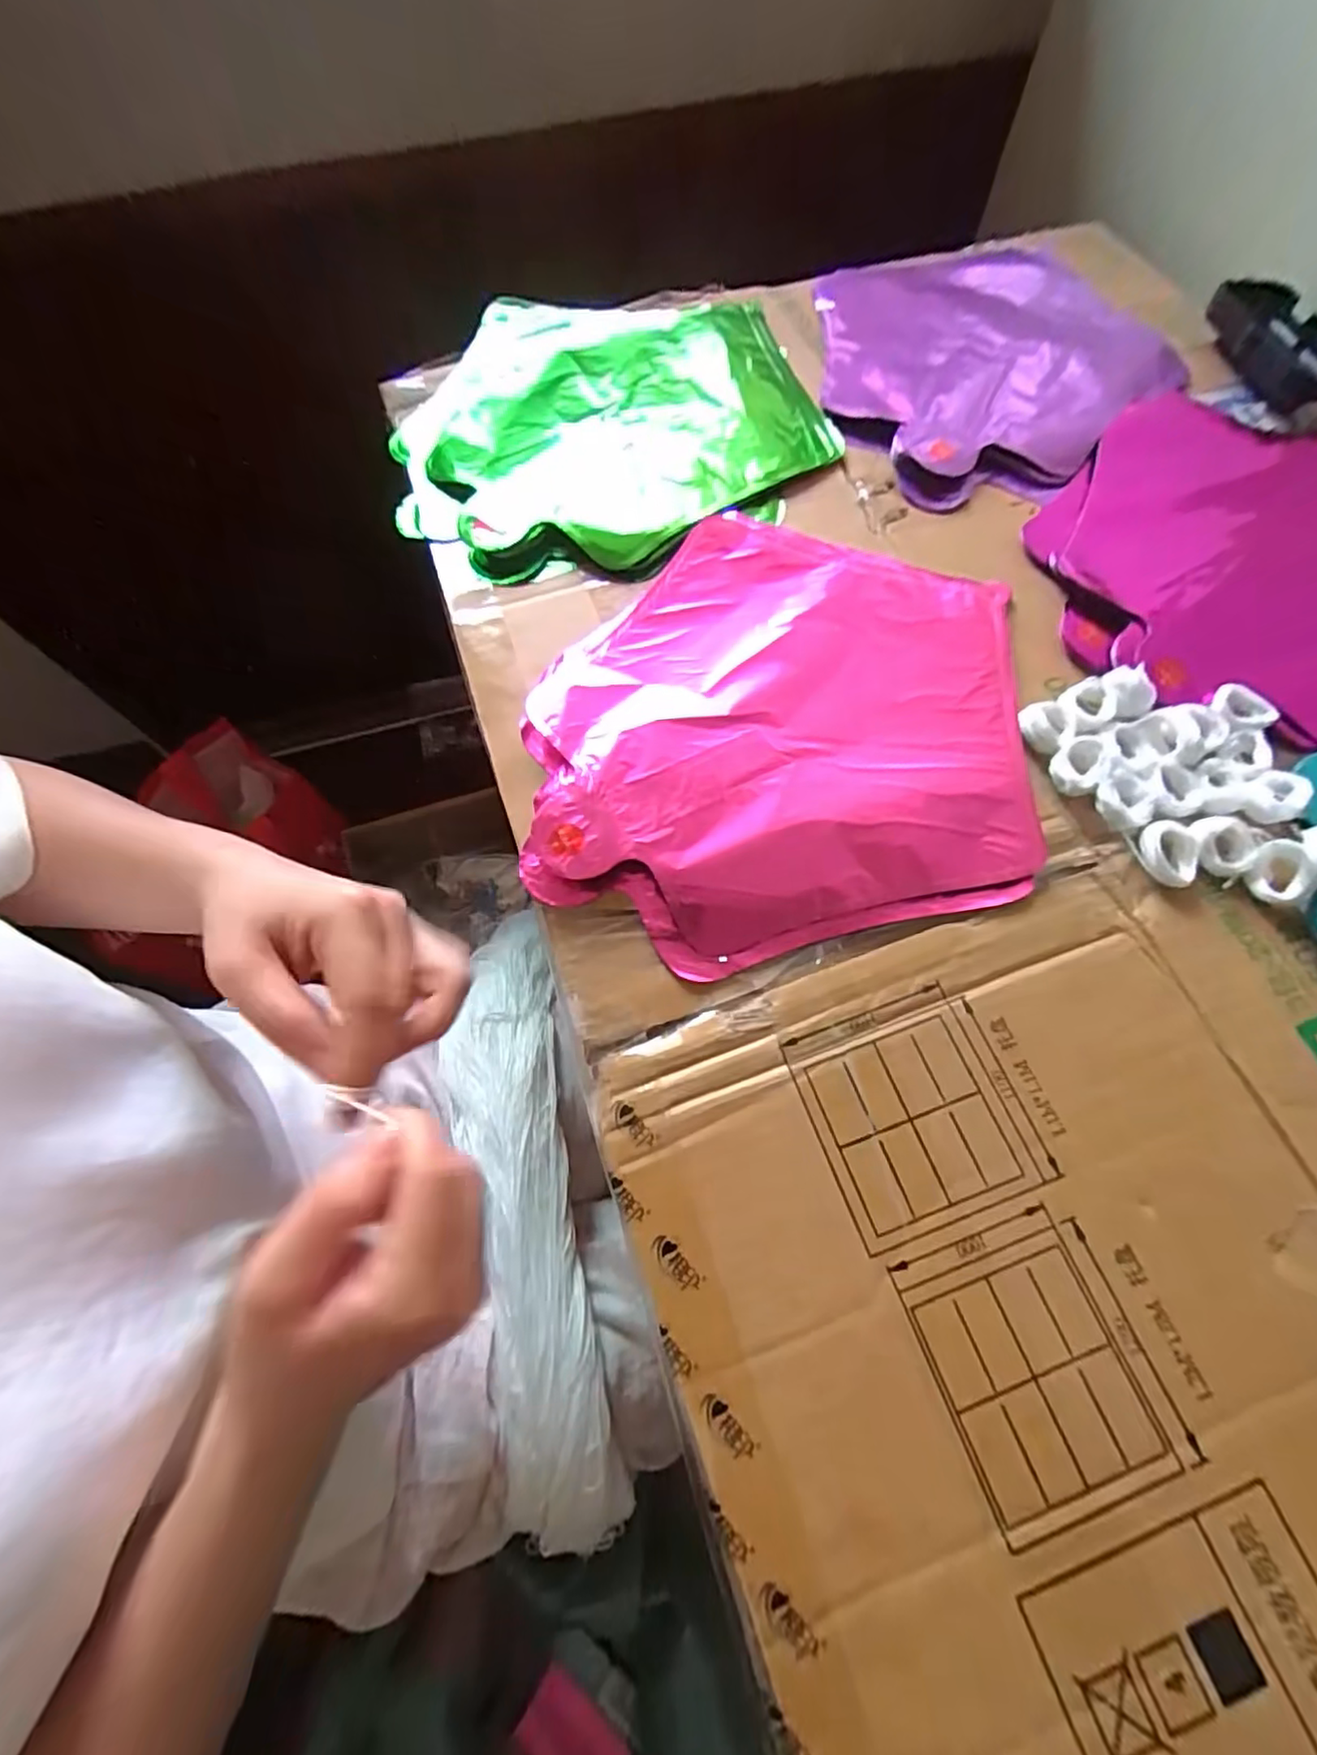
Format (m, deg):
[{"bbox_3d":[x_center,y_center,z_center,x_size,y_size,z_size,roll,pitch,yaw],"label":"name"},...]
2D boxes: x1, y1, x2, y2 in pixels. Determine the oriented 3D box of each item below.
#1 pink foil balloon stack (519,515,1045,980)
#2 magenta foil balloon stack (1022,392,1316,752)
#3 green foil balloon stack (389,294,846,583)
[{"bbox_3d":[0.058,-0.079,0.322,0.229,0.014,0.243,2,68,1],"label":"pink foil balloon stack"},{"bbox_3d":[0.336,-0.189,0.367,0.274,0.020,0.225,-24,69,-9],"label":"magenta foil balloon stack"},{"bbox_3d":[-0.035,-0.287,0.413,0.254,0.018,0.256,-16,68,-6],"label":"green foil balloon stack"}]

